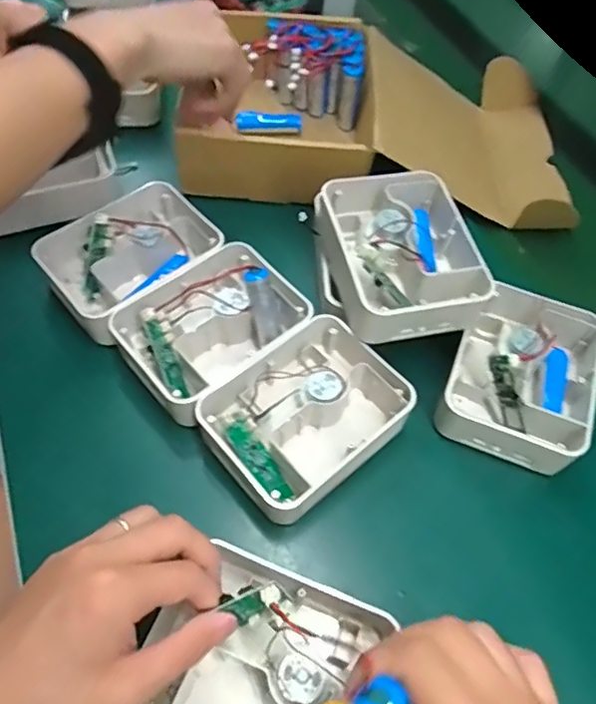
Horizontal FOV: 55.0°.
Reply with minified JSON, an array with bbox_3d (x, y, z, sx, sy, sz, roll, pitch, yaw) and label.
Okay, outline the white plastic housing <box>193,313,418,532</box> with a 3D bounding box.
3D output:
[{"bbox_3d":[0.008,0.045,0.409,0.139,0.048,0.104,-33,67,-26],"label":"white plastic housing"}]

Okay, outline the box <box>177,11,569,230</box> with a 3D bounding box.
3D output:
[{"bbox_3d":[0.092,-0.239,0.584,0.370,0.086,0.229,7,56,-3],"label":"box"}]

